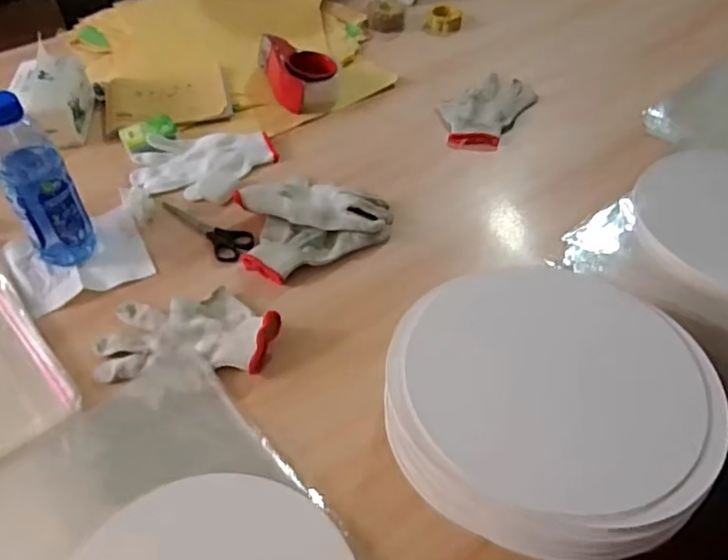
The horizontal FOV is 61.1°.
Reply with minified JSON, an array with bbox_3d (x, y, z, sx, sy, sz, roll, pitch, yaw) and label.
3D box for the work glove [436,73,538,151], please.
[{"bbox_3d":[0.183,-0.264,0.966,0.117,0.020,0.214,25,52,22],"label":"work glove"}]

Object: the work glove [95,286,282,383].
[{"bbox_3d":[-0.184,0.052,0.651,0.184,0.034,0.102,-3,47,-2],"label":"work glove"}]

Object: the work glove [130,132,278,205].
[{"bbox_3d":[-0.221,-0.159,0.860,0.193,0.019,0.138,-9,47,-8],"label":"work glove"}]

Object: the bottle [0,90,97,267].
[{"bbox_3d":[-0.363,-0.108,0.687,0.064,0.201,0.069,-27,52,-23],"label":"bottle"}]

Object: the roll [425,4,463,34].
[{"bbox_3d":[0.154,-0.499,1.178,0.066,0.028,0.065,0,47,0],"label":"roll"}]

